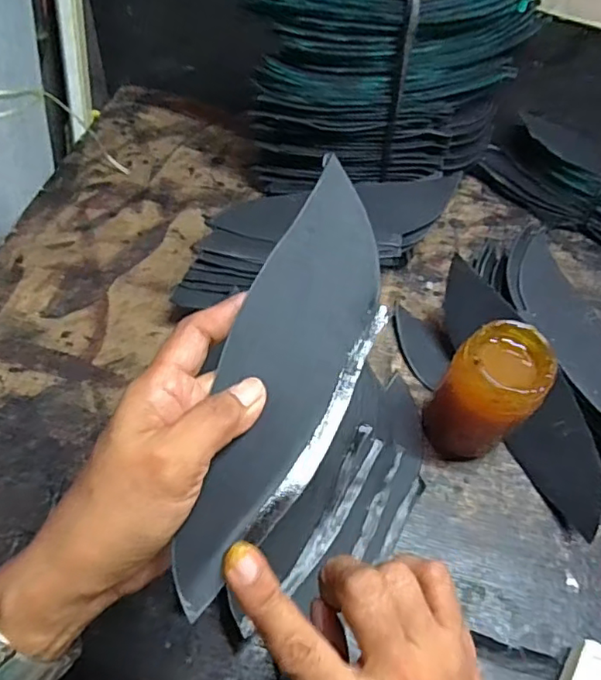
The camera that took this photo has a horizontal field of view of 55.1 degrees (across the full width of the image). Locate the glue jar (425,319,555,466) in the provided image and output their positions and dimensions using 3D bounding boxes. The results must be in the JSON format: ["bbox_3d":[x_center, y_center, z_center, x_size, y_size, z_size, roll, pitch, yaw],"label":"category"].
[{"bbox_3d":[0.126,0.042,0.398,0.056,0.111,0.054,2,55,-3],"label":"glue jar"}]

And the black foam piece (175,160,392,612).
[{"bbox_3d":[-0.004,0.013,0.267,0.064,0.020,0.207,16,66,6],"label":"black foam piece"}]

